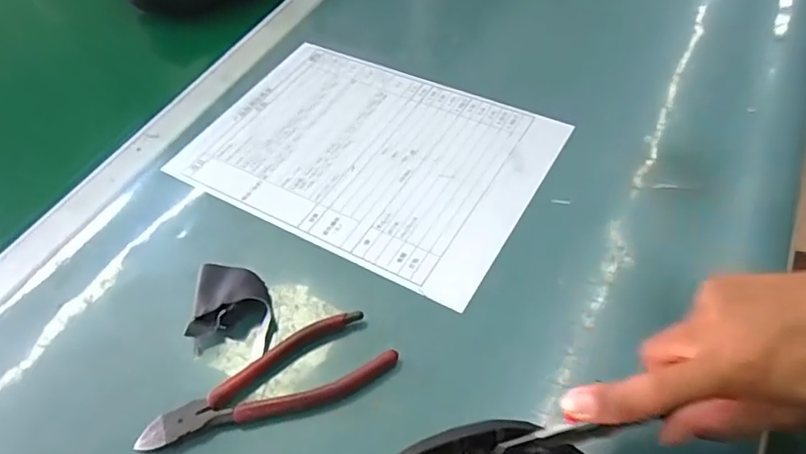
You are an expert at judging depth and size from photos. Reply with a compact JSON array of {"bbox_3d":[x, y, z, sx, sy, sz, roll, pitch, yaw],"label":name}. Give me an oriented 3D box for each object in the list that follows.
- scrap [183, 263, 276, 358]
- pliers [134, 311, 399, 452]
[{"bbox_3d":[-0.117,0.055,0.395,0.055,0.019,0.062,2,51,7],"label":"scrap"},{"bbox_3d":[-0.085,0.099,0.360,0.156,0.013,0.050,-21,52,-11],"label":"pliers"}]

